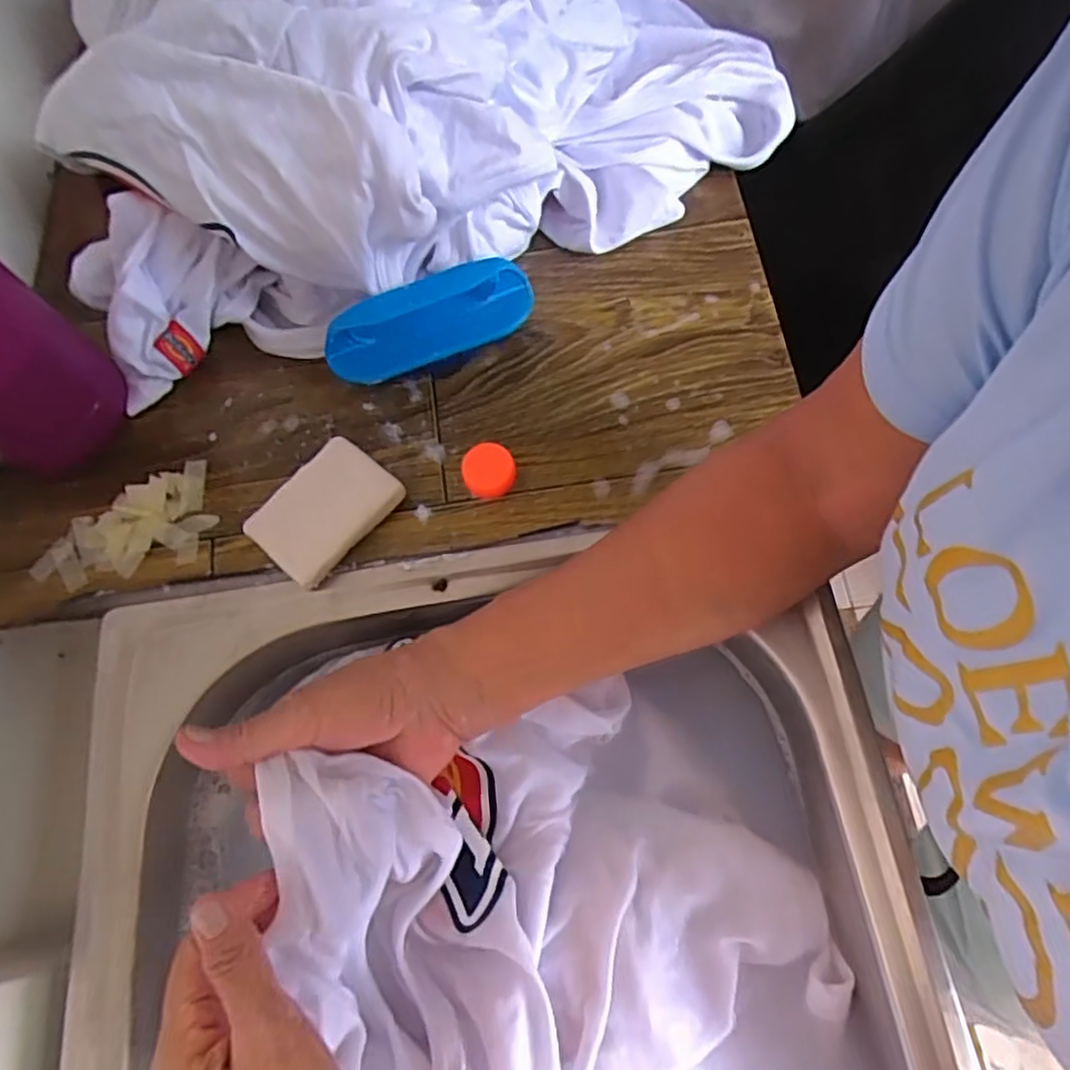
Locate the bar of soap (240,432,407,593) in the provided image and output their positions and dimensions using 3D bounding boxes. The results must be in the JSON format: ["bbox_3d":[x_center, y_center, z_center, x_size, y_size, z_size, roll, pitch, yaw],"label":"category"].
[{"bbox_3d":[-0.122,-0.015,0.407,0.061,0.019,0.078,38,76,15],"label":"bar of soap"}]

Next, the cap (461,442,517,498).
[{"bbox_3d":[-0.027,-0.038,0.413,0.030,0.013,0.030,-1,70,3],"label":"cap"}]

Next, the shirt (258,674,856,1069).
[{"bbox_3d":[0.007,0.298,0.289,0.269,0.091,0.450,0,70,3],"label":"shirt"}]

